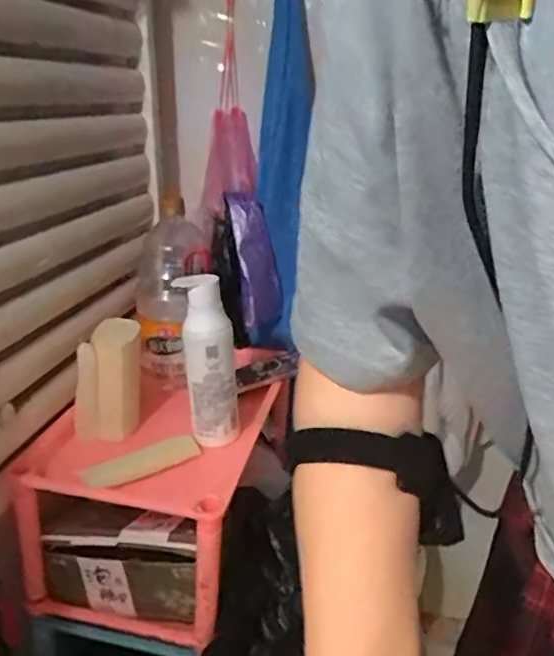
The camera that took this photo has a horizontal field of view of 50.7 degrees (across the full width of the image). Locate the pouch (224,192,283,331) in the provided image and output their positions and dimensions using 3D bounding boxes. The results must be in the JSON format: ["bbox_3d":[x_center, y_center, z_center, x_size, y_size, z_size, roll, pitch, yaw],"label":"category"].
[{"bbox_3d":[-0.039,-0.121,1.013,0.086,0.237,0.034,-11,1,-28],"label":"pouch"}]

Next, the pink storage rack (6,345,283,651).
[{"bbox_3d":[-0.146,0.219,0.862,0.273,0.229,0.400,7,23,12],"label":"pink storage rack"}]

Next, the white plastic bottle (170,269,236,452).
[{"bbox_3d":[-0.088,0.046,0.754,0.067,0.217,0.056,14,26,27],"label":"white plastic bottle"}]

